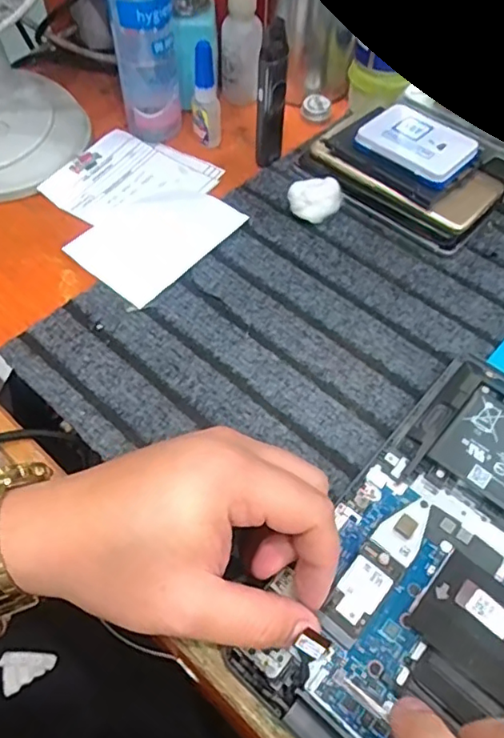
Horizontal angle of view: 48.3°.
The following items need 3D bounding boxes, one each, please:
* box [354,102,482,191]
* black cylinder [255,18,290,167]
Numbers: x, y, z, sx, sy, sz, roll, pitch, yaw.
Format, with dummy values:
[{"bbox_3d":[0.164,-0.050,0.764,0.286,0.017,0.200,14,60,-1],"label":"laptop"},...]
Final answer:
[{"bbox_3d":[0.124,-0.170,0.425,0.078,0.014,0.058,40,63,22],"label":"box"},{"bbox_3d":[0.015,-0.212,0.444,0.022,0.110,0.022,5,55,1],"label":"black cylinder"}]

